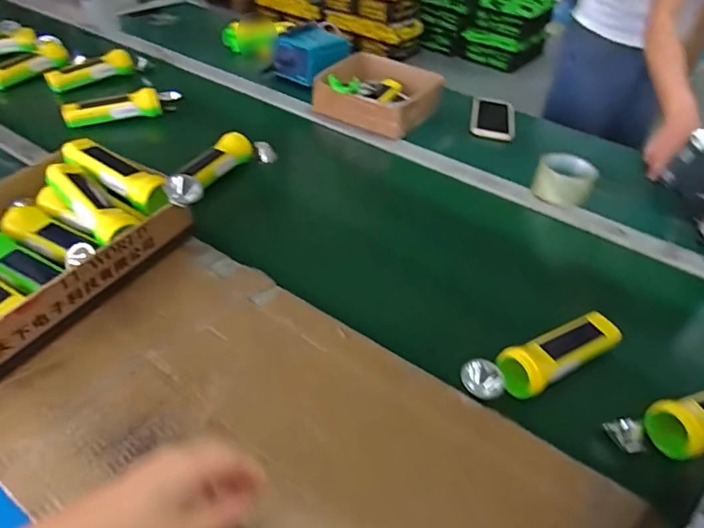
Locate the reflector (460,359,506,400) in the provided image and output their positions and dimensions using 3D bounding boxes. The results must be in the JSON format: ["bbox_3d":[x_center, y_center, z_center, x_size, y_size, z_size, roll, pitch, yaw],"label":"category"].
[{"bbox_3d":[0.145,0.127,0.543,0.043,0.043,0.012,-13,-6,44],"label":"reflector"}]

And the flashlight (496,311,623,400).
[{"bbox_3d":[0.243,0.100,0.568,0.168,0.048,0.051,-19,48,-24],"label":"flashlight"}]

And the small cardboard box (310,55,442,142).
[{"bbox_3d":[0.052,-0.350,1.006,0.223,0.079,0.193,18,44,13],"label":"small cardboard box"}]

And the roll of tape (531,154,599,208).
[{"bbox_3d":[0.367,-0.146,0.853,0.094,0.055,0.094,3,43,-2],"label":"roll of tape"}]

